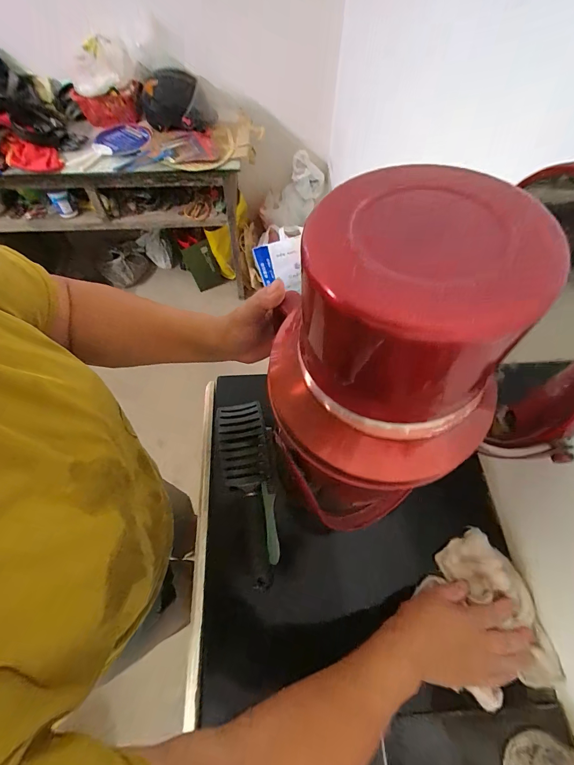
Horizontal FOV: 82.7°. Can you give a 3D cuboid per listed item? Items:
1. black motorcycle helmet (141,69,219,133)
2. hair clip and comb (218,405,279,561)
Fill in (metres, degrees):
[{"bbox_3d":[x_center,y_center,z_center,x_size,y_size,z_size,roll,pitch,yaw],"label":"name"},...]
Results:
[{"bbox_3d":[-0.416,-1.072,1.237,0.269,0.156,0.193,-15,64,-8],"label":"black motorcycle helmet"},{"bbox_3d":[-0.054,0.133,0.461,0.066,0.038,0.212,-10,63,-5],"label":"hair clip and comb"}]

